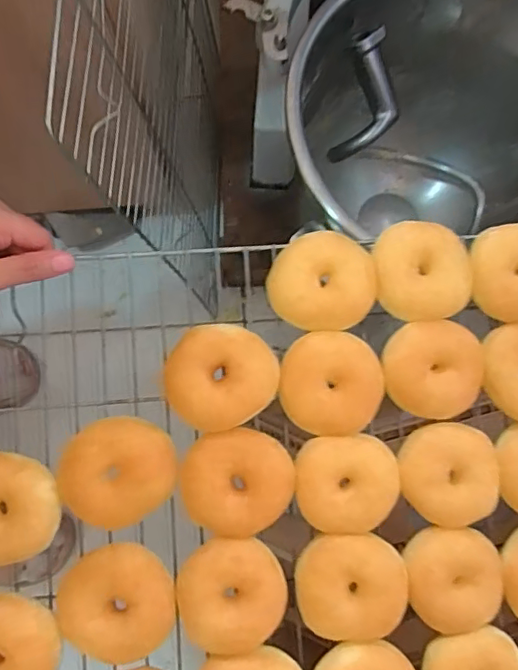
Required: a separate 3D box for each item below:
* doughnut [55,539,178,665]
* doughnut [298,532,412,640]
[{"bbox_3d":[-0.088,0.167,0.348,0.070,0.019,0.065,-1,73,2],"label":"doughnut"},{"bbox_3d":[0.060,0.164,0.364,0.068,0.024,0.064,-1,73,2],"label":"doughnut"}]

